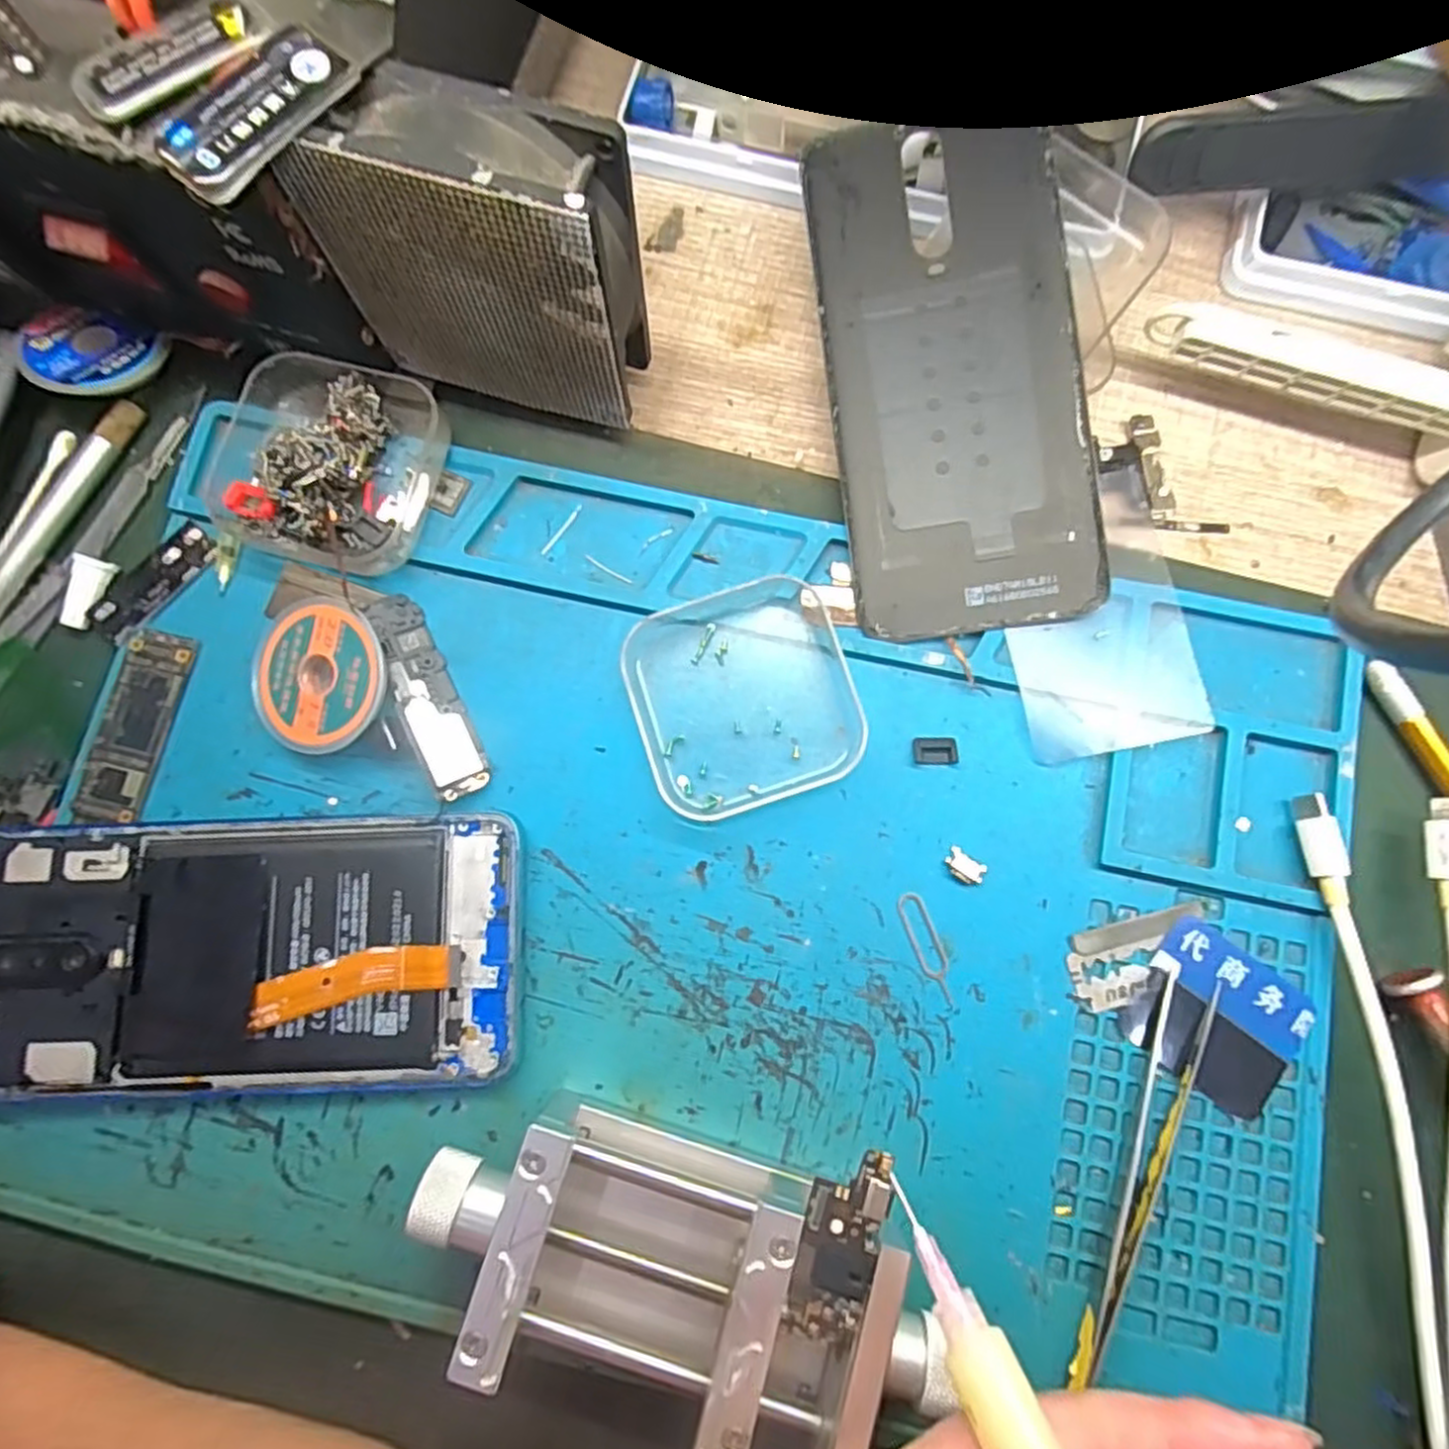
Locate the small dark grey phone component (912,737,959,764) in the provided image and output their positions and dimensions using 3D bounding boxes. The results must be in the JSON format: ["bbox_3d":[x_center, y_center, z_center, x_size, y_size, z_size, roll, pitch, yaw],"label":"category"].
[{"bbox_3d":[0.064,0.008,0.223,0.013,0.004,0.008,2,80,1],"label":"small dark grey phone component"}]

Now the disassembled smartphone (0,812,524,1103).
[{"bbox_3d":[-0.139,0.066,0.212,0.159,0.011,0.074,-2,79,0],"label":"disassembled smartphone"}]

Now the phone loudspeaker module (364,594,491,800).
[{"bbox_3d":[-0.091,-0.009,0.225,0.017,0.004,0.066,-22,78,-26],"label":"phone loudspeaker module"}]

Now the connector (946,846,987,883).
[{"bbox_3d":[0.071,0.042,0.217,0.012,0.004,0.008,34,82,7],"label":"connector"}]

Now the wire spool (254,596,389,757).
[{"bbox_3d":[-0.121,-0.015,0.220,0.040,0.006,0.044,0,92,12],"label":"wire spool"}]

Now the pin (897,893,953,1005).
[{"bbox_3d":[0.059,0.065,0.215,0.009,0.004,0.033,-24,82,-4],"label":"pin"}]

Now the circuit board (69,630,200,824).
[{"bbox_3d":[-0.181,0.001,0.226,0.021,0.006,0.059,11,80,3],"label":"circuit board"}]

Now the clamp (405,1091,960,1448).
[{"bbox_3d":[-0.013,0.138,0.186,0.127,0.033,0.056,17,80,4],"label":"clamp"}]

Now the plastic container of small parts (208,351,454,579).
[{"bbox_3d":[-0.122,-0.083,0.229,0.061,0.024,0.064,15,80,4],"label":"plastic container of small parts"}]

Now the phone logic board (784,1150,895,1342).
[{"bbox_3d":[0.028,0.123,0.175,0.018,0.004,0.042,17,80,6],"label":"phone logic board"}]

